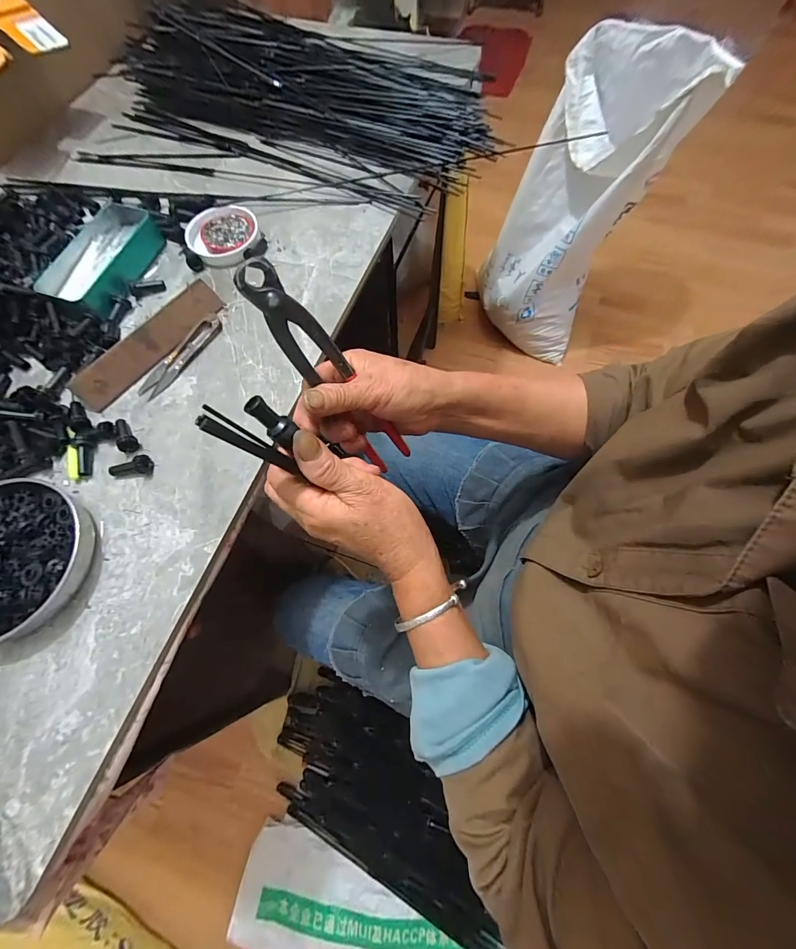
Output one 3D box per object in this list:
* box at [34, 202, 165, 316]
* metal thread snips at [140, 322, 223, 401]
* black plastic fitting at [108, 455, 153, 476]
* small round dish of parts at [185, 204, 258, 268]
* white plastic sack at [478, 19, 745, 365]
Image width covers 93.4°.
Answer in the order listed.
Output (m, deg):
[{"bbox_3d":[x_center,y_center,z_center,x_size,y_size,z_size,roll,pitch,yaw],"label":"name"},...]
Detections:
[{"bbox_3d":[-0.356,-0.260,0.453,0.091,0.032,0.154,10,70,6],"label":"box"},{"bbox_3d":[-0.238,-0.129,0.413,0.024,0.008,0.113,33,74,13],"label":"metal thread snips"},{"bbox_3d":[-0.259,-0.007,0.361,0.041,0.014,0.015,-11,69,-2],"label":"black plastic fitting"},{"bbox_3d":[-0.220,-0.302,0.471,0.085,0.018,0.093,-1,69,2],"label":"small round dish of parts"},{"bbox_3d":[0.460,-0.673,1.022,0.326,0.732,0.264,32,49,13],"label":"white plastic sack"}]

